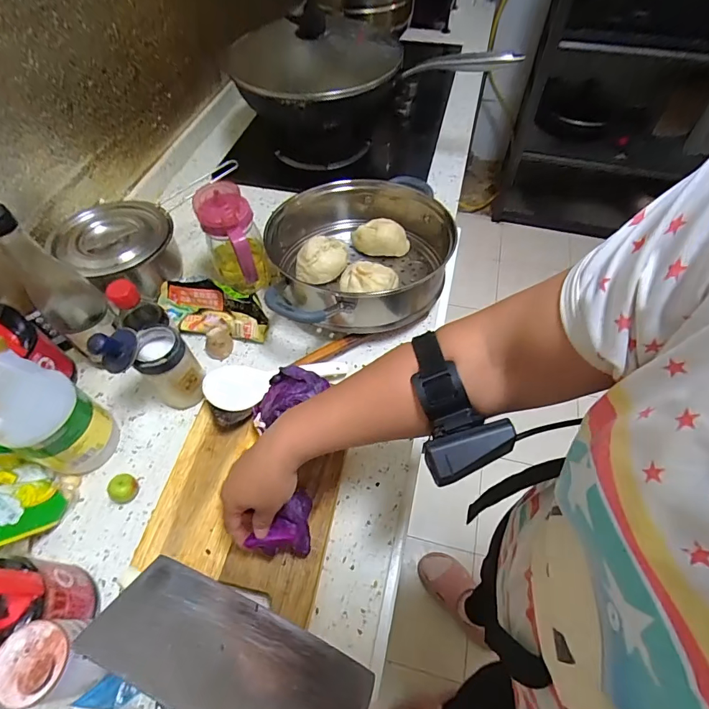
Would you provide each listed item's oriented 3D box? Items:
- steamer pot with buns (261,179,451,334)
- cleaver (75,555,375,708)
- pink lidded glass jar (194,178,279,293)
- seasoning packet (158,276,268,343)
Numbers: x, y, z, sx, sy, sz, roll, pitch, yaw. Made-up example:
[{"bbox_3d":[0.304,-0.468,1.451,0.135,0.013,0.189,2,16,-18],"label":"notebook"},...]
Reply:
[{"bbox_3d":[0.013,-0.167,0.651,0.287,0.107,0.317,-8,57,-4],"label":"steamer pot with buns"},{"bbox_3d":[-0.031,0.235,0.264,0.294,0.026,0.089,25,17,12],"label":"cleaver"},{"bbox_3d":[-0.183,-0.169,0.622,0.082,0.149,0.129,-26,60,-15],"label":"pink lidded glass jar"},{"bbox_3d":[-0.224,-0.074,0.628,0.178,0.043,0.082,6,57,5],"label":"seasoning packet"}]

